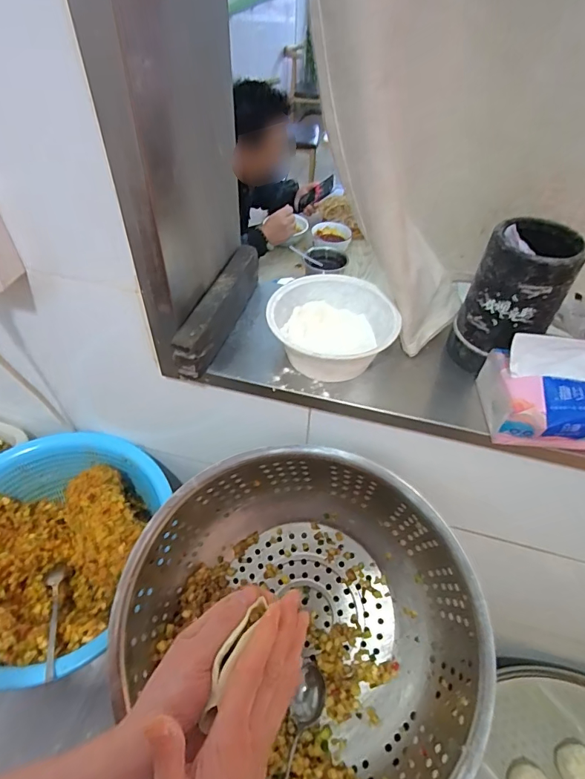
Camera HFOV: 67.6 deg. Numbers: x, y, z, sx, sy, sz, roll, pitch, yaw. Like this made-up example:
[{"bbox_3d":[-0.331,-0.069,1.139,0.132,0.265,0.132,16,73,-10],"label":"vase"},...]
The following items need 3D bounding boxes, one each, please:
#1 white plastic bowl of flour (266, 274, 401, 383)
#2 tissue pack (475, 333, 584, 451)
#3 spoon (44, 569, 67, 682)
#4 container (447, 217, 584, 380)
[{"bbox_3d":[0.044,-0.063,0.494,0.135,0.063,0.131,1,46,-1],"label":"white plastic bowl of flour"},{"bbox_3d":[0.262,-0.003,0.426,0.127,0.088,0.091,4,46,2],"label":"tissue pack"},{"bbox_3d":[-0.302,0.285,0.550,0.026,0.016,0.180,-18,25,-19],"label":"spoon"},{"bbox_3d":[0.233,-0.094,0.463,0.086,0.140,0.088,1,46,-1],"label":"container"}]

